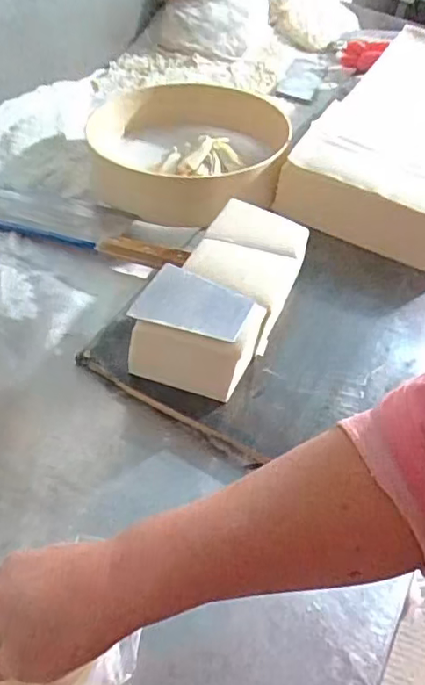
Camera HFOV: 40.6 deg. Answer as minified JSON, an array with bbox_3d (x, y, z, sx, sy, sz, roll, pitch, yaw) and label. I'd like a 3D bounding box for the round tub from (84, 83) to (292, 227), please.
[{"bbox_3d":[-0.034,-0.269,0.827,0.294,0.125,0.260,2,49,-7],"label":"round tub"}]

